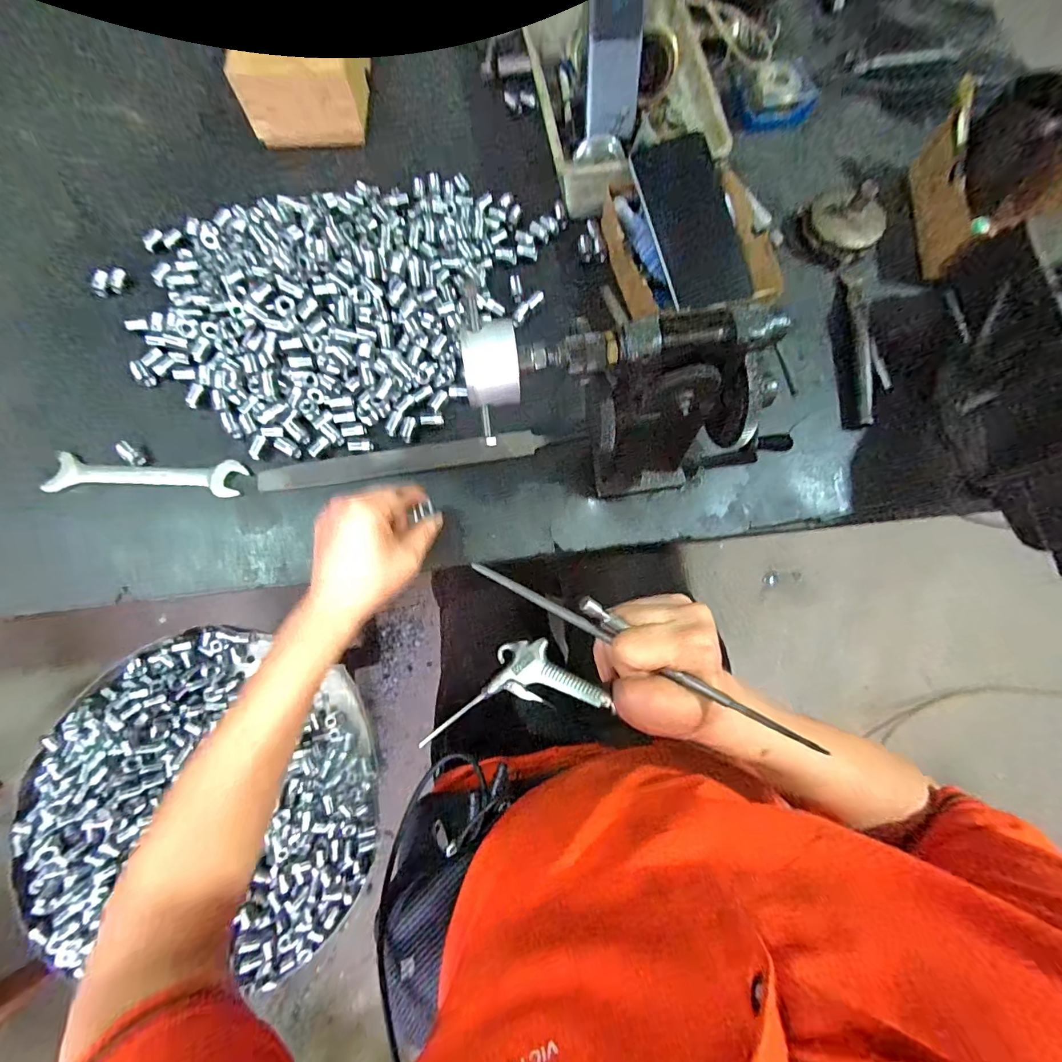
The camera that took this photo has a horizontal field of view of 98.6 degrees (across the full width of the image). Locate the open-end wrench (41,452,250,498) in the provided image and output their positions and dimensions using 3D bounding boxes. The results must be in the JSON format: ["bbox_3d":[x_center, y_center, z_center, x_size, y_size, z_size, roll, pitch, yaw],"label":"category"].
[{"bbox_3d":[-0.342,-0.049,0.407,0.168,0.007,0.034,3,75,-1],"label":"open-end wrench"}]

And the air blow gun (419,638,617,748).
[{"bbox_3d":[-0.025,0.169,0.488,0.197,0.022,0.085,-21,78,8],"label":"air blow gun"}]

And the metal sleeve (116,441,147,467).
[{"bbox_3d":[-0.360,-0.069,0.410,0.028,0.012,0.012,36,79,6],"label":"metal sleeve"}]

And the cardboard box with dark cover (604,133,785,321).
[{"bbox_3d":[0.150,-0.287,0.448,0.138,0.063,0.177,-10,76,-5],"label":"cardboard box with dark cover"}]

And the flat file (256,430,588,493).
[{"bbox_3d":[-0.101,-0.066,0.415,0.288,0.012,0.026,-9,76,-5],"label":"flat file"}]

